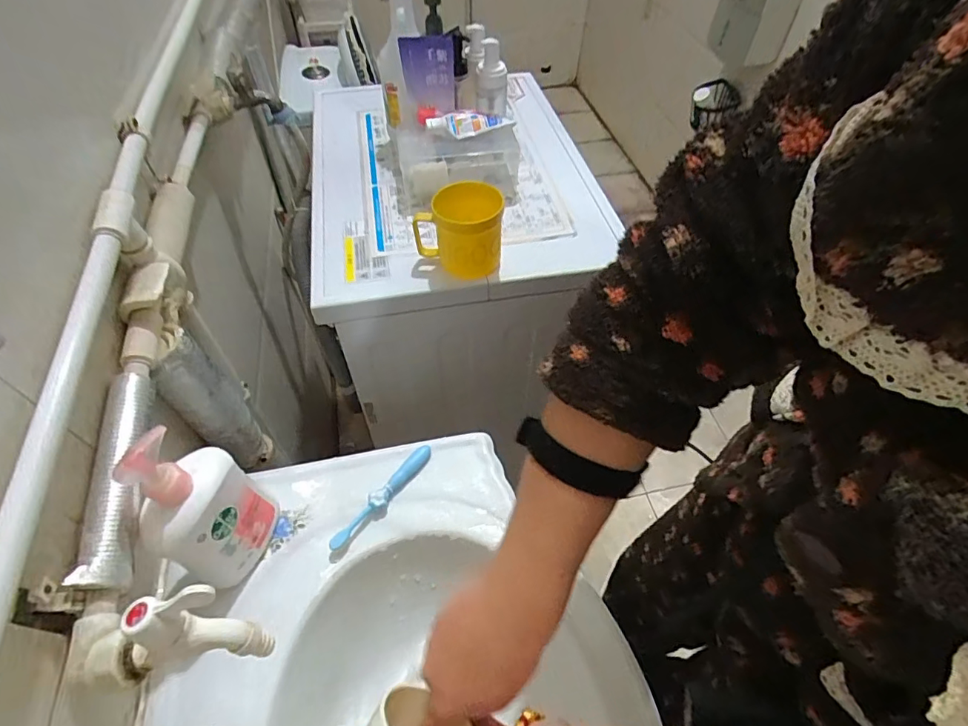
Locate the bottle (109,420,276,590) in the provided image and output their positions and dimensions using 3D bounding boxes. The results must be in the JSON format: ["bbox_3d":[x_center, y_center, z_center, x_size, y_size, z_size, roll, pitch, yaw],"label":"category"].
[{"bbox_3d":[-0.247,0.129,0.444,0.054,0.185,0.094,9,53,6],"label":"bottle"}]

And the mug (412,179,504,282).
[{"bbox_3d":[-0.030,-0.163,0.624,0.107,0.093,0.086,-7,53,-5],"label":"mug"}]

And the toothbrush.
[{"bbox_3d":[-0.108,0.140,0.535,0.021,0.016,0.139,35,60,24],"label":"toothbrush"}]

